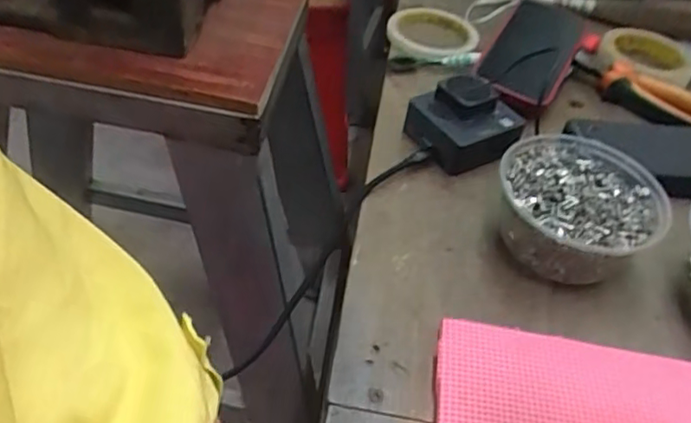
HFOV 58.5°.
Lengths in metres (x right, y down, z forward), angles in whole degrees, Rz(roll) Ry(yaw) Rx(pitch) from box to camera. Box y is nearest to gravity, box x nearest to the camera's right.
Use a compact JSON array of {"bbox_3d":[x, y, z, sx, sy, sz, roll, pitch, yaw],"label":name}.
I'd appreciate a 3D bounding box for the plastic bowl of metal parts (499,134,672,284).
[{"bbox_3d":[0.167,-0.002,0.447,0.118,0.054,0.112,-32,56,-34],"label":"plastic bowl of metal parts"}]

